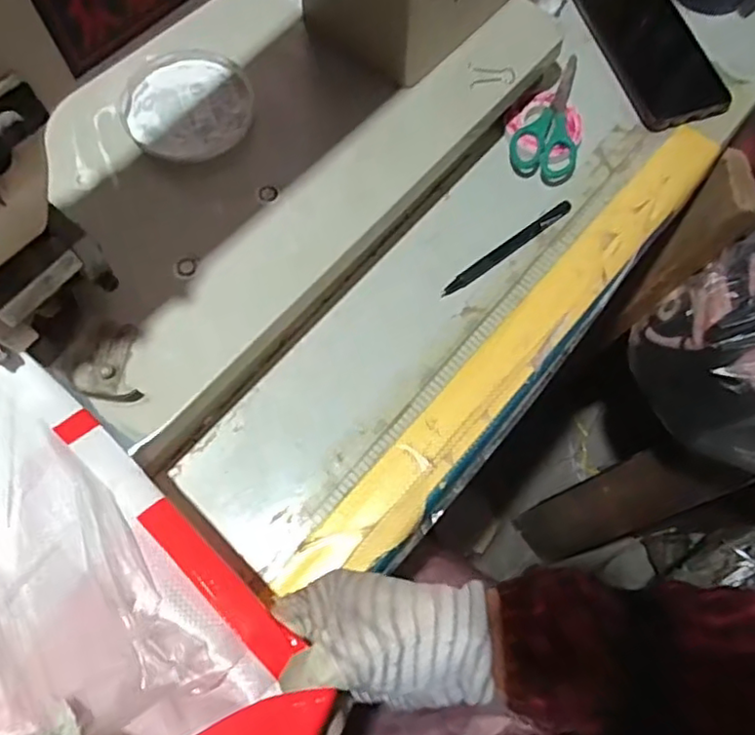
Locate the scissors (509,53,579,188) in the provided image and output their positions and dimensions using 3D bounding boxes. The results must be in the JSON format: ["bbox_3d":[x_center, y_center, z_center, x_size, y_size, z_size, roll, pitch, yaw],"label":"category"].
[{"bbox_3d":[0.147,-0.203,0.513,0.051,0.014,0.119,23,71,7],"label":"scissors"}]

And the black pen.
[{"bbox_3d":[0.099,-0.091,0.476,0.125,0.006,0.011,-37,75,-13],"label":"black pen"}]

